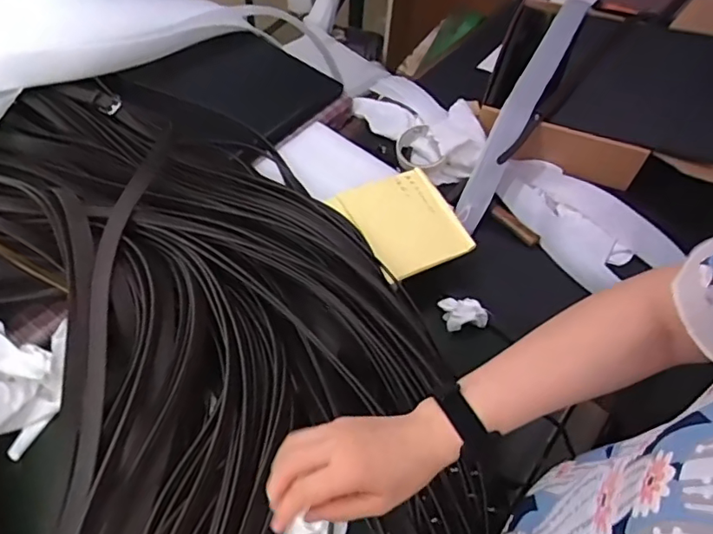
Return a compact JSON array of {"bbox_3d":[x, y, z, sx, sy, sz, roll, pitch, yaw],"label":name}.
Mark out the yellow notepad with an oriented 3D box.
[{"bbox_3d":[0.062,-0.061,0.733,0.149,0.015,0.152,-23,69,-24],"label":"yellow notepad"}]

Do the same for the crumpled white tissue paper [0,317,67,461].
[{"bbox_3d":[-0.375,0.126,0.611,0.081,0.069,0.149,-9,56,-10],"label":"crumpled white tissue paper"}]

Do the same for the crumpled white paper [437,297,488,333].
[{"bbox_3d":[0.143,0.059,0.721,0.054,0.031,0.046,-8,56,-9],"label":"crumpled white paper"}]

